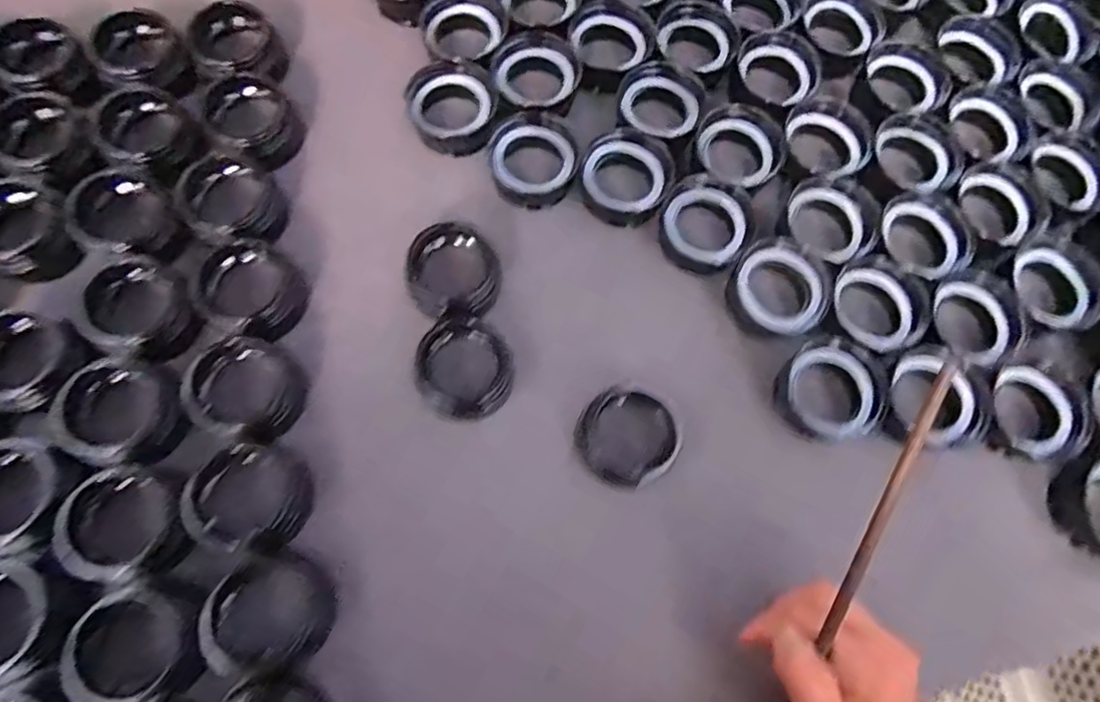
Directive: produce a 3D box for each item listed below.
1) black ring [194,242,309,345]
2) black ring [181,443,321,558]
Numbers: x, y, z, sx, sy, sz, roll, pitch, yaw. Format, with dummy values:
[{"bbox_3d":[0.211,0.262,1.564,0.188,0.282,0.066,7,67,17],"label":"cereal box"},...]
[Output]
[{"bbox_3d":[-0.206,-0.042,0.403,0.066,0.025,0.059,24,73,3],"label":"black ring"},{"bbox_3d":[-0.186,0.092,0.367,0.066,0.030,0.065,1,73,-4],"label":"black ring"}]

